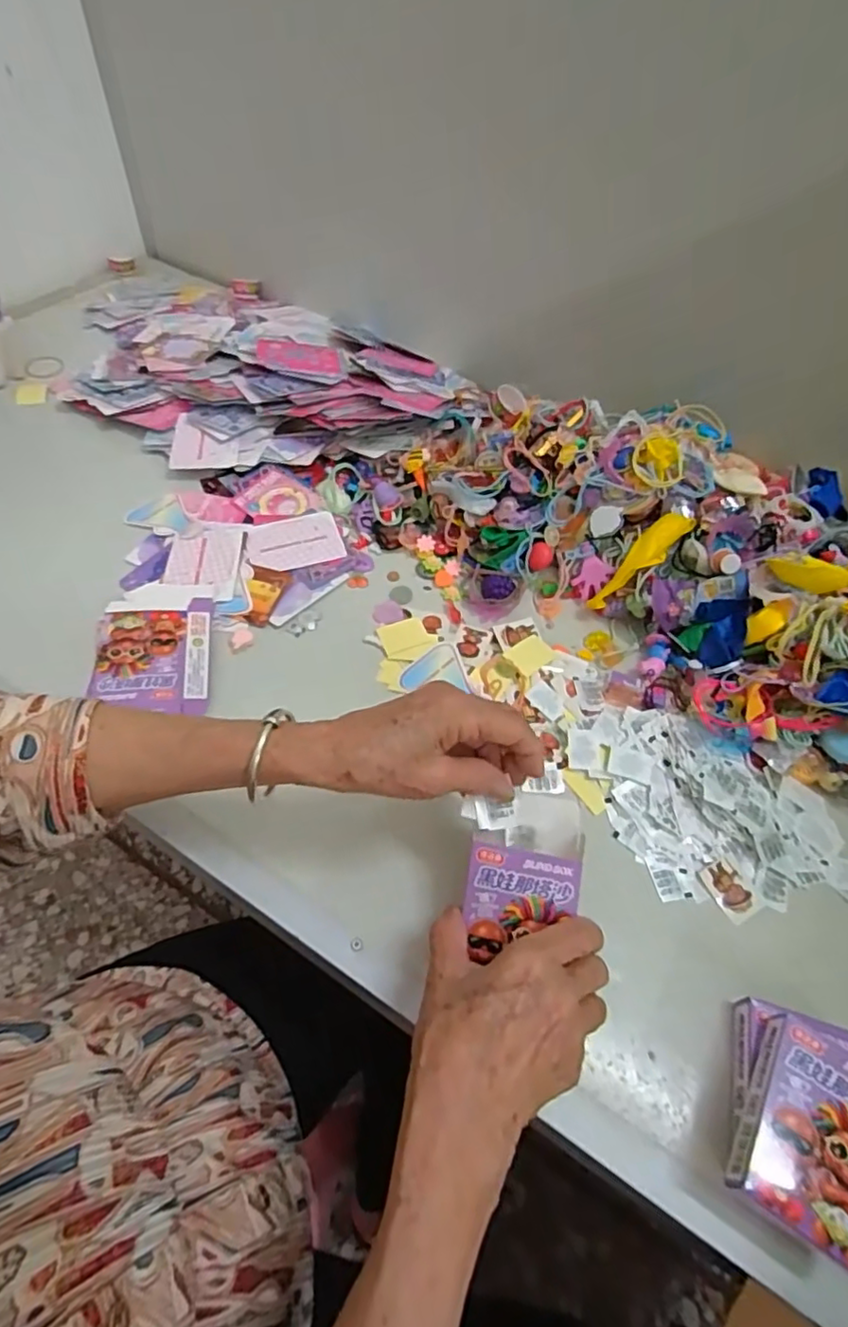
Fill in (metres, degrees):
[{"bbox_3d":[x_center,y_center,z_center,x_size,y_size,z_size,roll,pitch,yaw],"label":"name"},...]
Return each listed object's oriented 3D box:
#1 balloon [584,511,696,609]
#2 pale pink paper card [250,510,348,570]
[{"bbox_3d":[0.190,-0.090,0.546,0.111,0.021,0.029,-45,65,8],"label":"balloon"},{"bbox_3d":[-0.124,-0.116,0.592,0.086,0.005,0.063,-13,63,-16],"label":"pale pink paper card"}]

